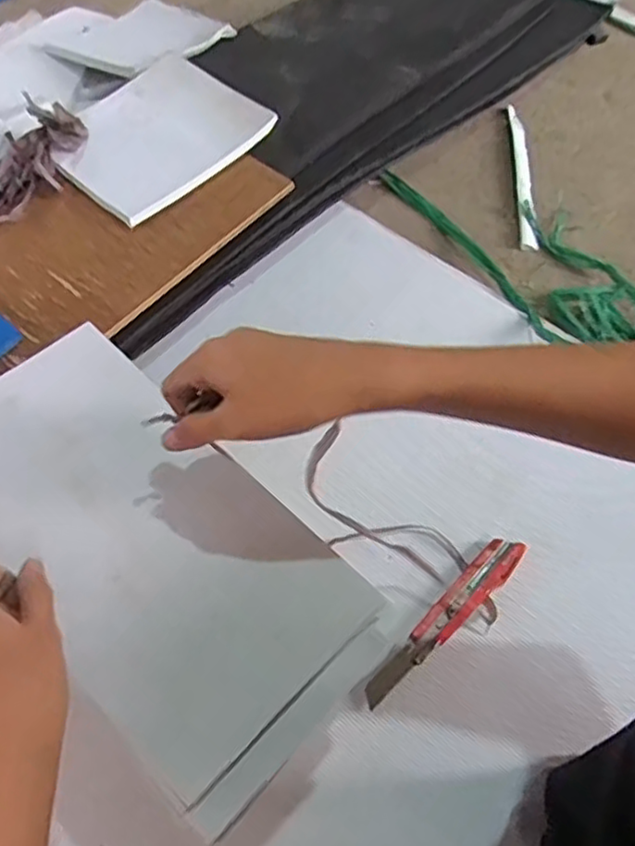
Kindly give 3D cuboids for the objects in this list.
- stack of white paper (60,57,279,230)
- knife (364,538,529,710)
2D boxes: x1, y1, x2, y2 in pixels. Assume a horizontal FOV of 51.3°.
[{"bbox_3d":[-0.184,-0.329,0.761,0.180,0.026,0.219,41,69,19],"label":"stack of white paper"},{"bbox_3d":[0.114,0.172,0.587,0.195,0.011,0.030,-40,69,-19],"label":"knife"}]

